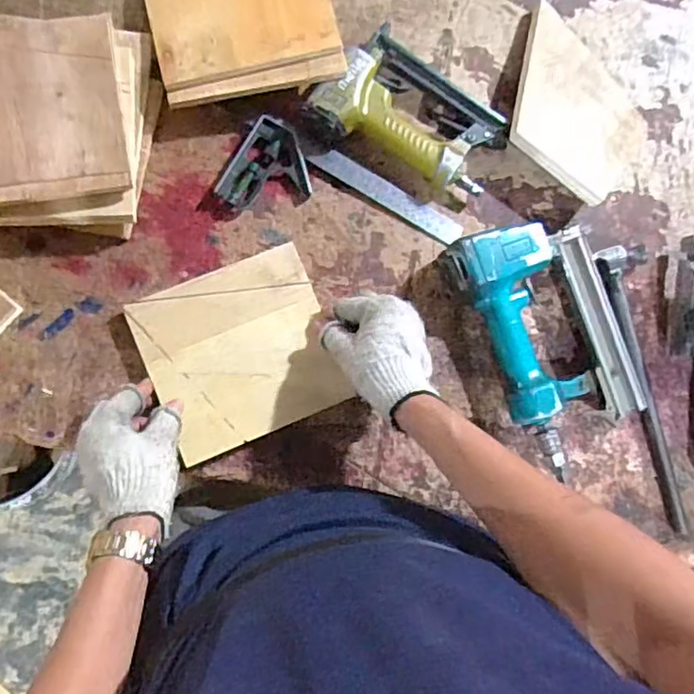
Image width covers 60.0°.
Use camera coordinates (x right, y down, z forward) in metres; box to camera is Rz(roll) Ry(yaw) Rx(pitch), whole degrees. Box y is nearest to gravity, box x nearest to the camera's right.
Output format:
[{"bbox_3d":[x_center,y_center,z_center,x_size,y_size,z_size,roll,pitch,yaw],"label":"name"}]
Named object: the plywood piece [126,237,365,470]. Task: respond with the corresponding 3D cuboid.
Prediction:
[{"bbox_3d":[-0.100,0.004,0.576,0.169,0.010,0.161,-22,89,-12],"label":"plywood piece"}]

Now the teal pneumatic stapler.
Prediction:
[{"bbox_3d":[0.211,-0.013,0.605,0.150,0.056,0.235,-23,88,-9],"label":"teal pneumatic stapler"}]

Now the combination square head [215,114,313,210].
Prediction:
[{"bbox_3d":[-0.076,-0.174,0.611,0.079,0.018,0.095,31,82,-3],"label":"combination square head"}]

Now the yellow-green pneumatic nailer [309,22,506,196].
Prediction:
[{"bbox_3d":[0.071,-0.241,0.617,0.190,0.041,0.130,28,82,-4],"label":"yellow-green pneumatic nailer"}]

